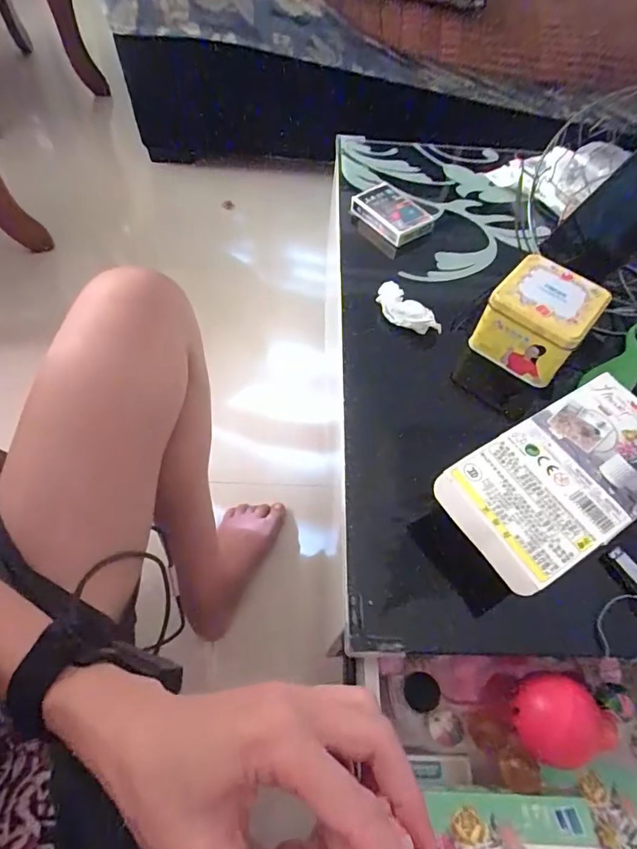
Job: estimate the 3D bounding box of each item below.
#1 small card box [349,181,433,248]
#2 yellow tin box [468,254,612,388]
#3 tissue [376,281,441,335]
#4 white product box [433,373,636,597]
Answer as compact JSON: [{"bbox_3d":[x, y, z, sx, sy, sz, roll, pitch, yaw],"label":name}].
[{"bbox_3d":[0.091,-0.261,0.576,0.060,0.024,0.090,-34,66,-21],"label":"small card box"},{"bbox_3d":[0.216,-0.104,0.459,0.087,0.068,0.083,38,64,18],"label":"yellow tin box"},{"bbox_3d":[0.090,-0.120,0.495,0.031,0.023,0.079,-36,67,-22],"label":"tissue"},{"bbox_3d":[0.192,0.036,0.356,0.191,0.019,0.099,-27,64,-18],"label":"white product box"}]

